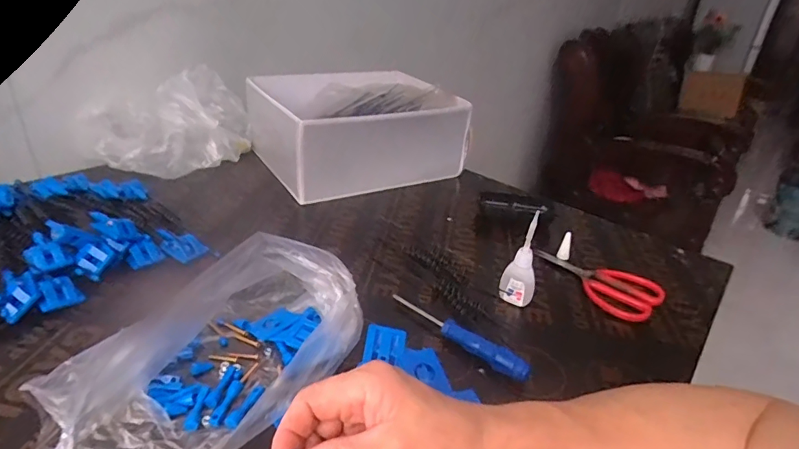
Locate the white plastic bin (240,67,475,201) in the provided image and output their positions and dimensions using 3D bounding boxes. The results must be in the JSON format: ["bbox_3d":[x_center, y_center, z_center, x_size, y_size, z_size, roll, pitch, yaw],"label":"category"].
[{"bbox_3d":[-0.068,-0.157,0.769,0.280,0.129,0.232,-13,34,-29],"label":"white plastic bin"}]

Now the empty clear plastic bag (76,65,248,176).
[{"bbox_3d":[-0.360,-0.157,0.730,0.237,0.121,0.134,-2,30,-14],"label":"empty clear plastic bag"}]

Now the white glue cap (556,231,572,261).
[{"bbox_3d":[0.207,0.025,0.584,0.014,0.032,0.014,18,32,20],"label":"white glue cap"}]

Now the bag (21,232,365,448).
[{"bbox_3d":[-0.147,0.094,0.363,0.131,0.081,0.244,25,35,31],"label":"bag"}]

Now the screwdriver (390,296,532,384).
[{"bbox_3d":[0.053,0.104,0.446,0.149,0.021,0.015,26,35,31],"label":"screwdriver"}]

